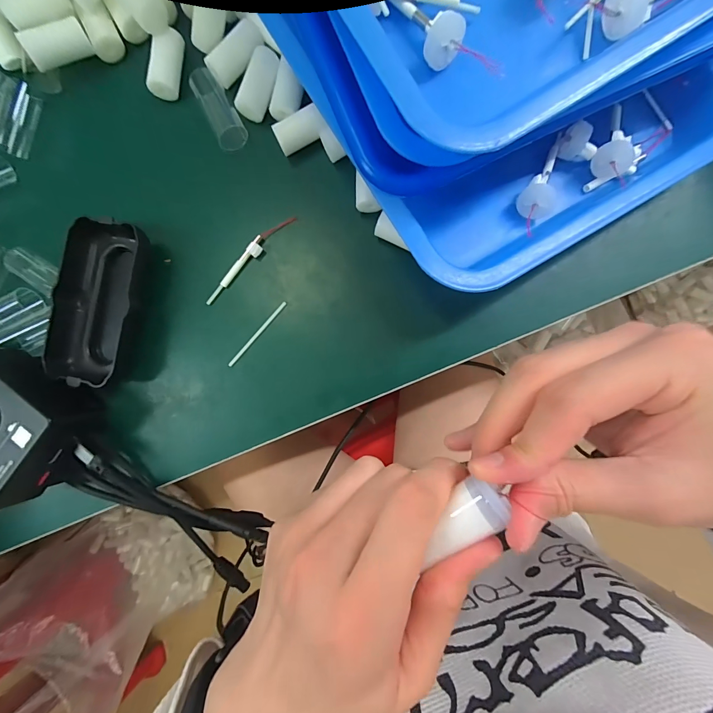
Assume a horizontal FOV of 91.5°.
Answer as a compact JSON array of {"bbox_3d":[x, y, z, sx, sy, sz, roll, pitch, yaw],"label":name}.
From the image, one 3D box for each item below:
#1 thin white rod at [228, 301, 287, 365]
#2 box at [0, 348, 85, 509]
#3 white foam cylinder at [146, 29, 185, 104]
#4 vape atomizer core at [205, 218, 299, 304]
[{"bbox_3d":[-0.071,-0.016,0.249,0.004,0.004,0.059,42,92,3],"label":"thin white rod"},{"bbox_3d":[-0.228,0.044,0.232,0.082,0.047,0.081,35,91,5],"label":"box"},{"bbox_3d":[-0.136,-0.210,0.249,0.019,0.015,0.042,12,90,3],"label":"white foam cylinder"},{"bbox_3d":[-0.078,-0.071,0.248,0.009,0.006,0.085,44,92,3],"label":"vape atomizer core"}]

